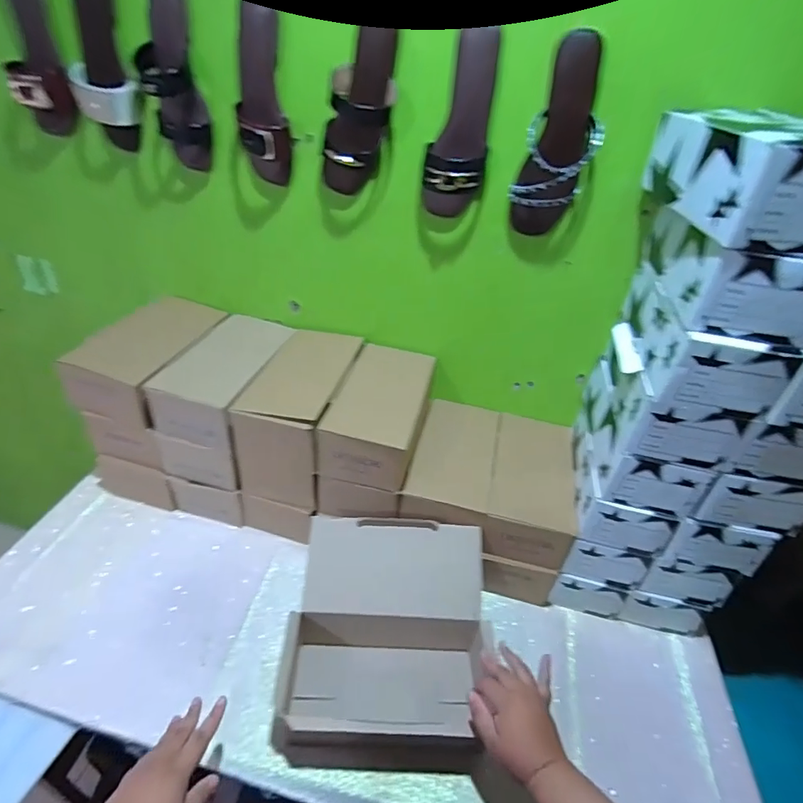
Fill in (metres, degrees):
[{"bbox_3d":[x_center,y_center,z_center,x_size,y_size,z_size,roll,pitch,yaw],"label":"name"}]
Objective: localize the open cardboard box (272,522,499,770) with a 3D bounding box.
[{"bbox_3d":[-0.020,0.346,0.694,0.277,0.180,0.275,5,37,-3],"label":"open cardboard box"}]

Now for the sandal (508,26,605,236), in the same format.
[{"bbox_3d":[0.217,-0.350,0.651,0.101,0.235,0.068,16,37,10],"label":"sandal"}]

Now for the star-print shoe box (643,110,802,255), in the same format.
[{"bbox_3d":[0.387,-0.254,0.522,0.129,0.098,0.268,9,36,1],"label":"star-print shoe box"}]

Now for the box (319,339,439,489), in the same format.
[{"bbox_3d":[-0.034,0.016,0.823,0.140,0.096,0.261,12,37,6],"label":"box"}]

